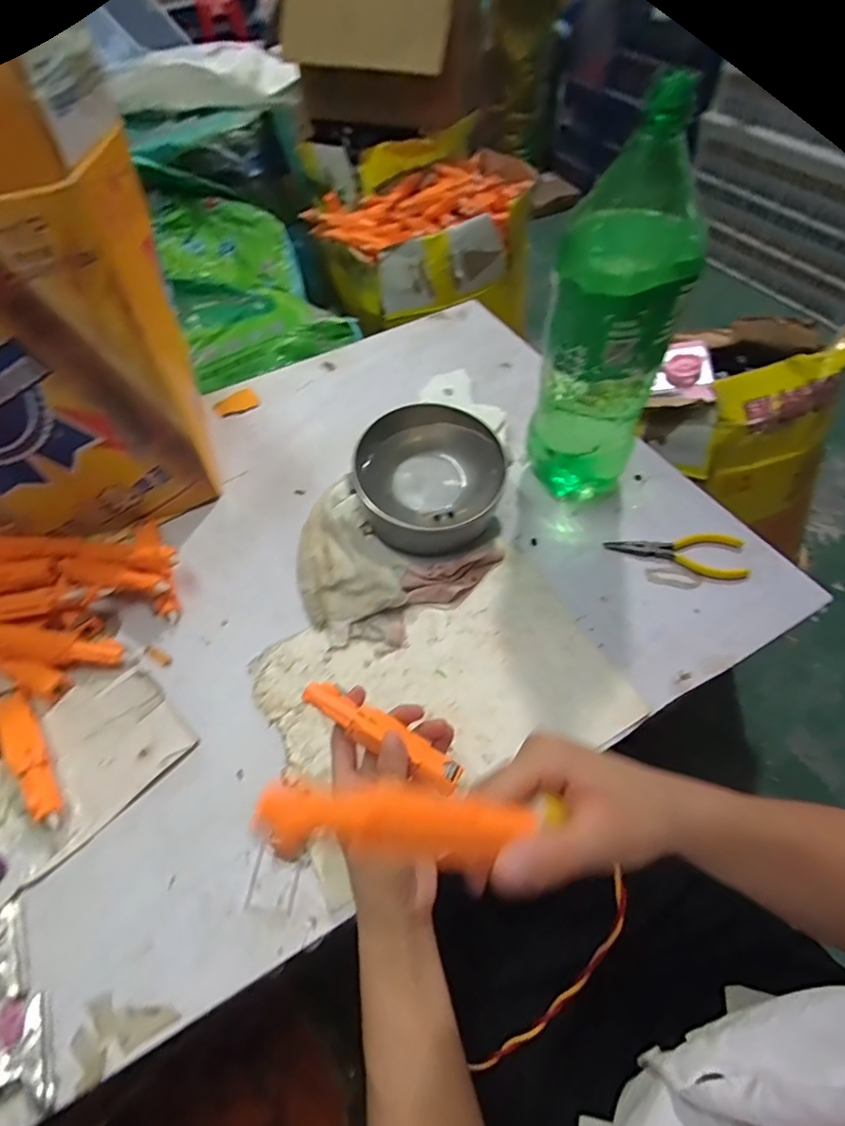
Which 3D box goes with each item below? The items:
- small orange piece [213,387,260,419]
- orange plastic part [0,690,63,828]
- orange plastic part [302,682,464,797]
[{"bbox_3d":[-0.230,-0.198,0.657,0.053,0.012,0.032,-30,58,-15],"label":"small orange piece"},{"bbox_3d":[-0.298,0.147,0.405,0.022,0.024,0.120,-33,59,-17],"label":"orange plastic part"},{"bbox_3d":[-0.028,0.115,0.363,0.119,0.016,0.022,28,63,11],"label":"orange plastic part"}]

